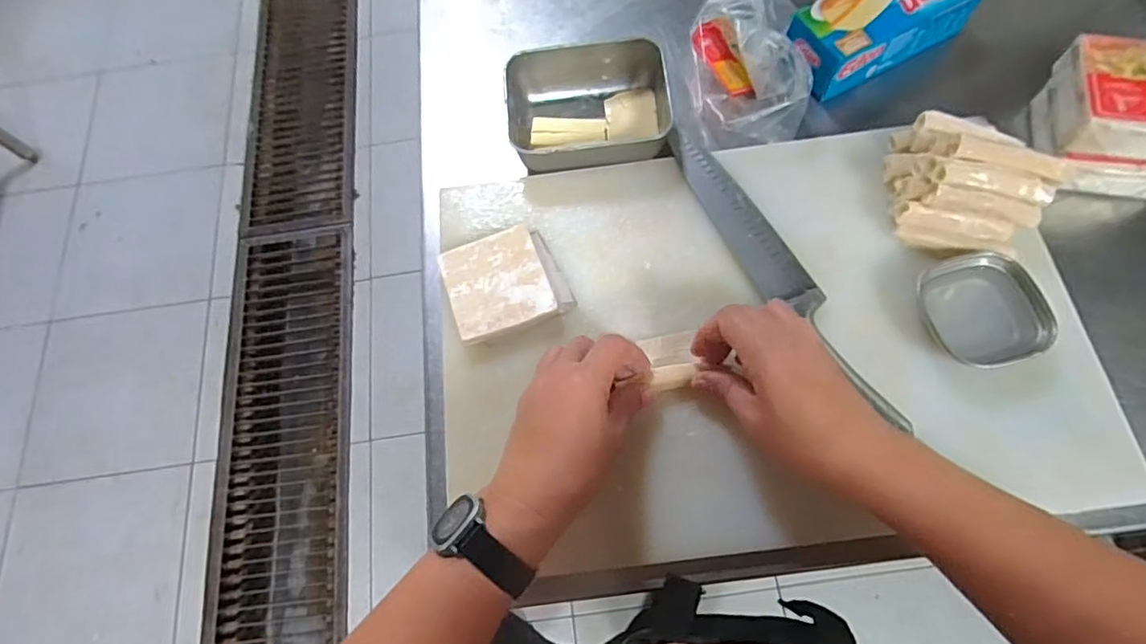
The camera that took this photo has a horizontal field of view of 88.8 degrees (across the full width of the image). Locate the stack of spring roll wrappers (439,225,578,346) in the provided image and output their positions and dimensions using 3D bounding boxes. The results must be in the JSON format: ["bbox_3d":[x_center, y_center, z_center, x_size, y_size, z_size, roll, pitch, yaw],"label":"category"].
[{"bbox_3d":[-0.051,-0.030,0.446,0.087,0.017,0.081,-18,69,-3],"label":"stack of spring roll wrappers"}]

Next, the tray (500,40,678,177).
[{"bbox_3d":[0.015,-0.185,0.506,0.138,0.045,0.107,-1,69,4],"label":"tray"}]

